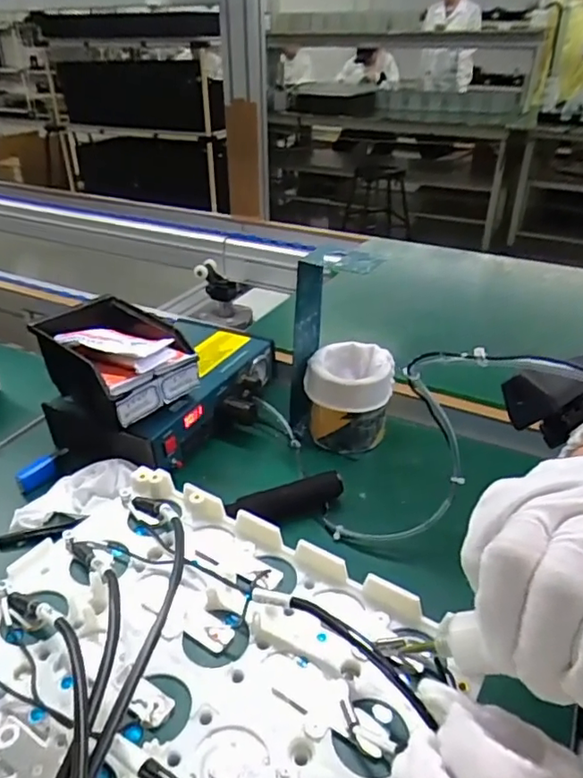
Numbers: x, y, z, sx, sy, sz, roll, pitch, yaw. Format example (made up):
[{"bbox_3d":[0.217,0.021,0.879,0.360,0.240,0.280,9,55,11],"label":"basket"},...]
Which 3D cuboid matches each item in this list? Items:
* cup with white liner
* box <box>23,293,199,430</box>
[{"bbox_3d":[0.063,0.009,0.644,0.097,0.100,0.082,3,33,5],"label":"cup with white liner"},{"bbox_3d":[-0.198,-0.033,0.630,0.108,0.078,0.185,-26,41,-35],"label":"box"}]

